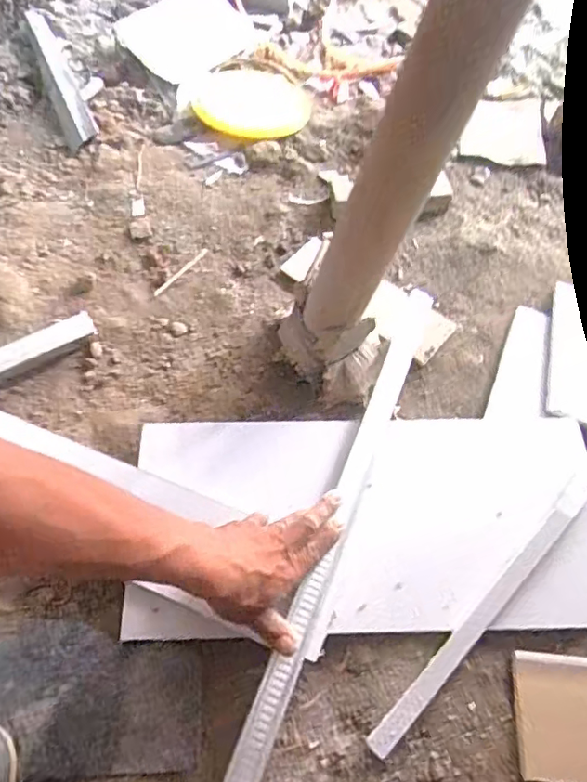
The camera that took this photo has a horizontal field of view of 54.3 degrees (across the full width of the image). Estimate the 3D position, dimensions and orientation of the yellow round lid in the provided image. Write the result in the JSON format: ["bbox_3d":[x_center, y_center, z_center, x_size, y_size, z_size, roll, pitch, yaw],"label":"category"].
[{"bbox_3d":[-0.073,-0.492,0.974,0.192,0.016,0.179,2,58,-3],"label":"yellow round lid"}]

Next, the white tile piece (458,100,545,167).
[{"bbox_3d":[0.360,-0.450,0.971,0.134,0.015,0.174,16,58,6],"label":"white tile piece"}]

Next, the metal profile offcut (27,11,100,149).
[{"bbox_3d":[-0.389,-0.528,0.941,0.050,0.039,0.349,-19,61,-15],"label":"metal profile offcut"}]

